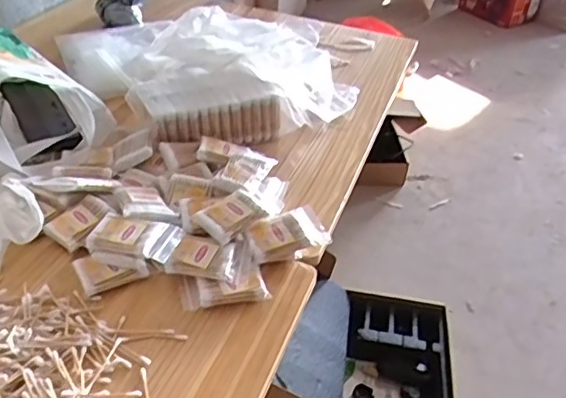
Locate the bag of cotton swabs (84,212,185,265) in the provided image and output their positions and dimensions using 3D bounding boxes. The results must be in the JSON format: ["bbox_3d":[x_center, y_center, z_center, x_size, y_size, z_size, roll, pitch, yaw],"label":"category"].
[{"bbox_3d":[-0.170,0.042,0.683,0.097,0.017,0.062,10,37,8],"label":"bag of cotton swabs"}]

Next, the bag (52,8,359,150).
[{"bbox_3d":[-0.171,-0.269,1.057,0.357,0.095,0.520,-24,45,-32],"label":"bag"}]

